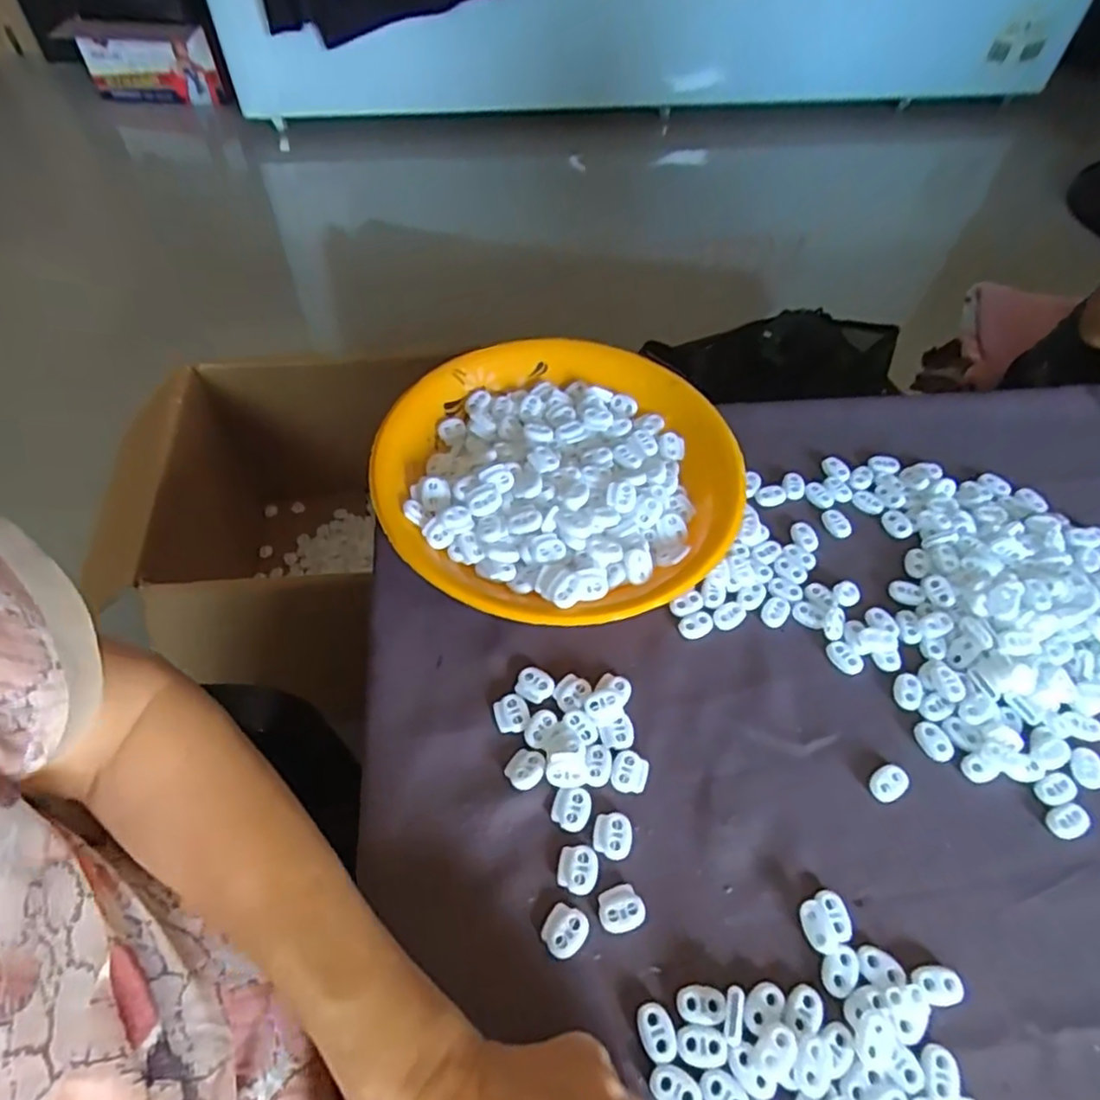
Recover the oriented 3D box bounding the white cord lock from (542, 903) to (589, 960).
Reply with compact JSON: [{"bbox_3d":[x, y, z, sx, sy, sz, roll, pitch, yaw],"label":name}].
[{"bbox_3d":[0.007,0.184,0.326,0.020,0.004,0.021,26,58,14],"label":"white cord lock"}]

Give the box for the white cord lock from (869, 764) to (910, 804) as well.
[{"bbox_3d":[0.186,0.128,0.370,0.023,0.004,0.016,-23,59,-18],"label":"white cord lock"}]

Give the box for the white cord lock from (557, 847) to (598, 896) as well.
[{"bbox_3d":[0.014,0.161,0.341,0.020,0.004,0.022,9,55,3],"label":"white cord lock"}]

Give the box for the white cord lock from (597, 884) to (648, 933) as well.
[{"bbox_3d":[0.036,0.177,0.333,0.021,0.004,0.020,-12,57,-11],"label":"white cord lock"}]

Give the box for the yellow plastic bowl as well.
[{"bbox_3d":[0.010,-0.054,0.464,0.231,0.040,0.237,1,55,-2],"label":"yellow plastic bowl"}]

